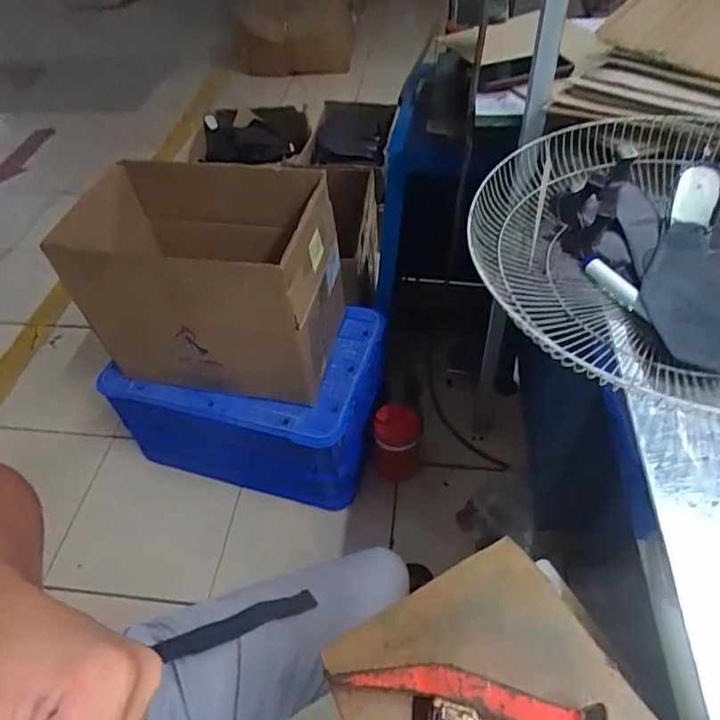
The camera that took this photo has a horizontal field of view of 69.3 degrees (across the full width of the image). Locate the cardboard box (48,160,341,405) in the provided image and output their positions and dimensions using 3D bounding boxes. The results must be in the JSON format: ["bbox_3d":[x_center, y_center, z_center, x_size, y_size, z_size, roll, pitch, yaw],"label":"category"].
[{"bbox_3d":[-0.306,-0.158,1.066,0.466,0.417,0.317,14,53,14],"label":"cardboard box"}]

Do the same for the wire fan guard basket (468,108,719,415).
[{"bbox_3d":[0.346,-0.123,0.537,0.434,0.106,0.388,22,55,20],"label":"wire fan guard basket"}]

